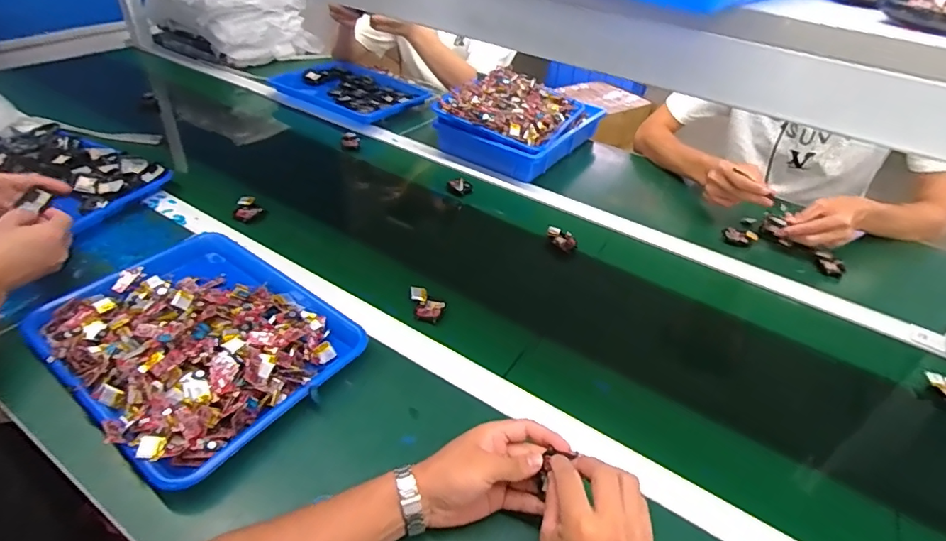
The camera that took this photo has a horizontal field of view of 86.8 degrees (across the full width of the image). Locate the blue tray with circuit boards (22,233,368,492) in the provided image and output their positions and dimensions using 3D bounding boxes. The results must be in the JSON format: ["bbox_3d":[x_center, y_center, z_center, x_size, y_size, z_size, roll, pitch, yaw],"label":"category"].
[{"bbox_3d":[-0.321,0.069,0.589,0.335,0.060,0.258,29,44,27],"label":"blue tray with circuit boards"}]

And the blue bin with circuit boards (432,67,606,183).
[{"bbox_3d":[0.104,-0.328,1.078,0.259,0.101,0.311,24,42,22],"label":"blue bin with circuit boards"}]

